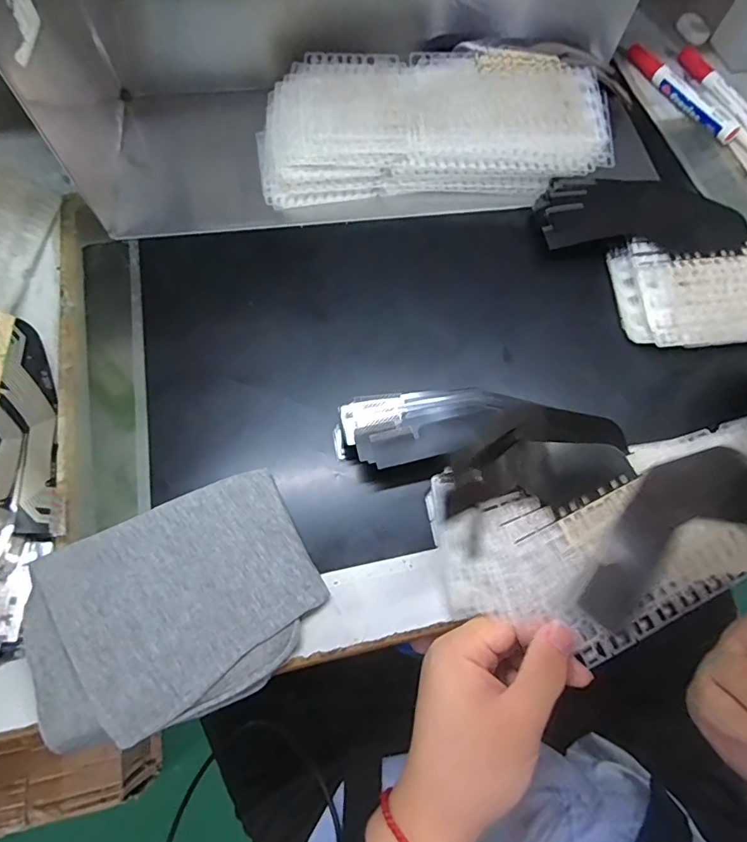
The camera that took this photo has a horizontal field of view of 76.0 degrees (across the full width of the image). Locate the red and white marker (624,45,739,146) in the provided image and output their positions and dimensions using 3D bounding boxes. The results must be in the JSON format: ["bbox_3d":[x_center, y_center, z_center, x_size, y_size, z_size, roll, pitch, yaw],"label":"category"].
[{"bbox_3d":[0.299,-0.322,0.466,0.023,0.015,0.143,-29,72,-13],"label":"red and white marker"}]

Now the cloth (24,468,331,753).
[{"bbox_3d":[-0.113,0.106,0.273,0.157,0.013,0.114,-25,71,-11],"label":"cloth"}]

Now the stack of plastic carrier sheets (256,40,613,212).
[{"bbox_3d":[0.046,-0.254,0.404,0.277,0.050,0.133,-5,69,-4],"label":"stack of plastic carrier sheets"}]

